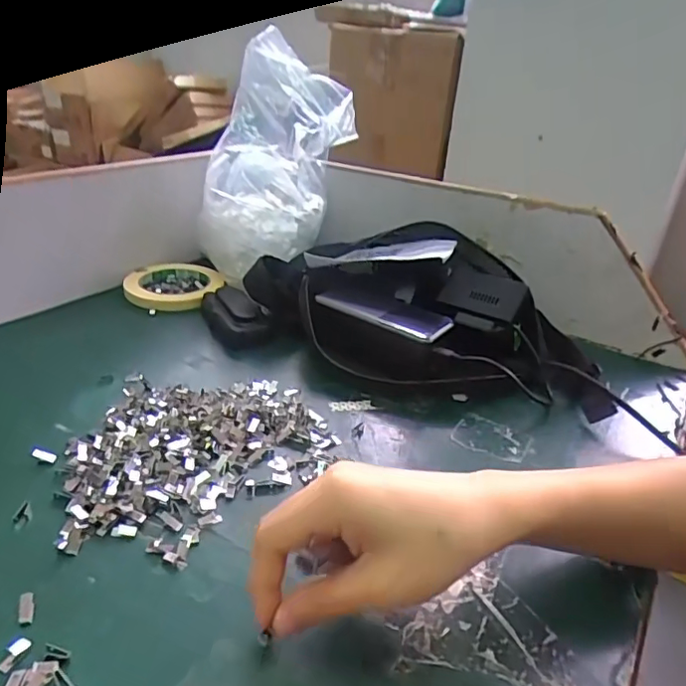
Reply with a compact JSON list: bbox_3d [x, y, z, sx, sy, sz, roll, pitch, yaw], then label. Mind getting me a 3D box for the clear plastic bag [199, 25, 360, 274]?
[{"bbox_3d":[-0.074,-0.203,0.630,0.159,0.231,0.120,1,19,-5],"label":"clear plastic bag"}]

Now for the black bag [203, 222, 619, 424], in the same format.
[{"bbox_3d":[0.046,-0.034,0.547,0.376,0.120,0.182,7,19,11],"label":"black bag"}]

